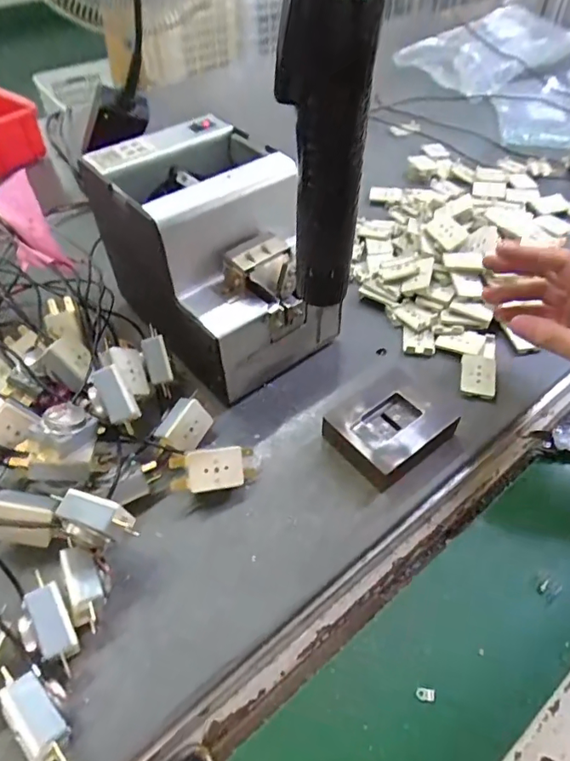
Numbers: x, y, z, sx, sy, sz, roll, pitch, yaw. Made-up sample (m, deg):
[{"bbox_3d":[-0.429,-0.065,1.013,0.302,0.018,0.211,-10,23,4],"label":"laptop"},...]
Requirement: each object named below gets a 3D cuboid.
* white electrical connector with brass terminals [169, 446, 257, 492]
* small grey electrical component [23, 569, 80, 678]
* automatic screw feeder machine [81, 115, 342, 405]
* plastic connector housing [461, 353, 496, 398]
[{"bbox_3d":[-0.050,0.061,0.355,0.059,0.019,0.029,-7,83,-16],"label":"white electrical connector with brass terminals"},{"bbox_3d":[-0.133,0.139,0.291,0.017,0.028,0.052,-26,55,-20],"label":"small grey electrical component"},{"bbox_3d":[-0.058,-0.107,0.422,0.122,0.138,0.179,-35,58,-26],"label":"automatic screw feeder machine"},{"bbox_3d":[0.164,-0.005,0.430,0.028,0.011,0.042,10,51,9],"label":"plastic connector housing"}]

